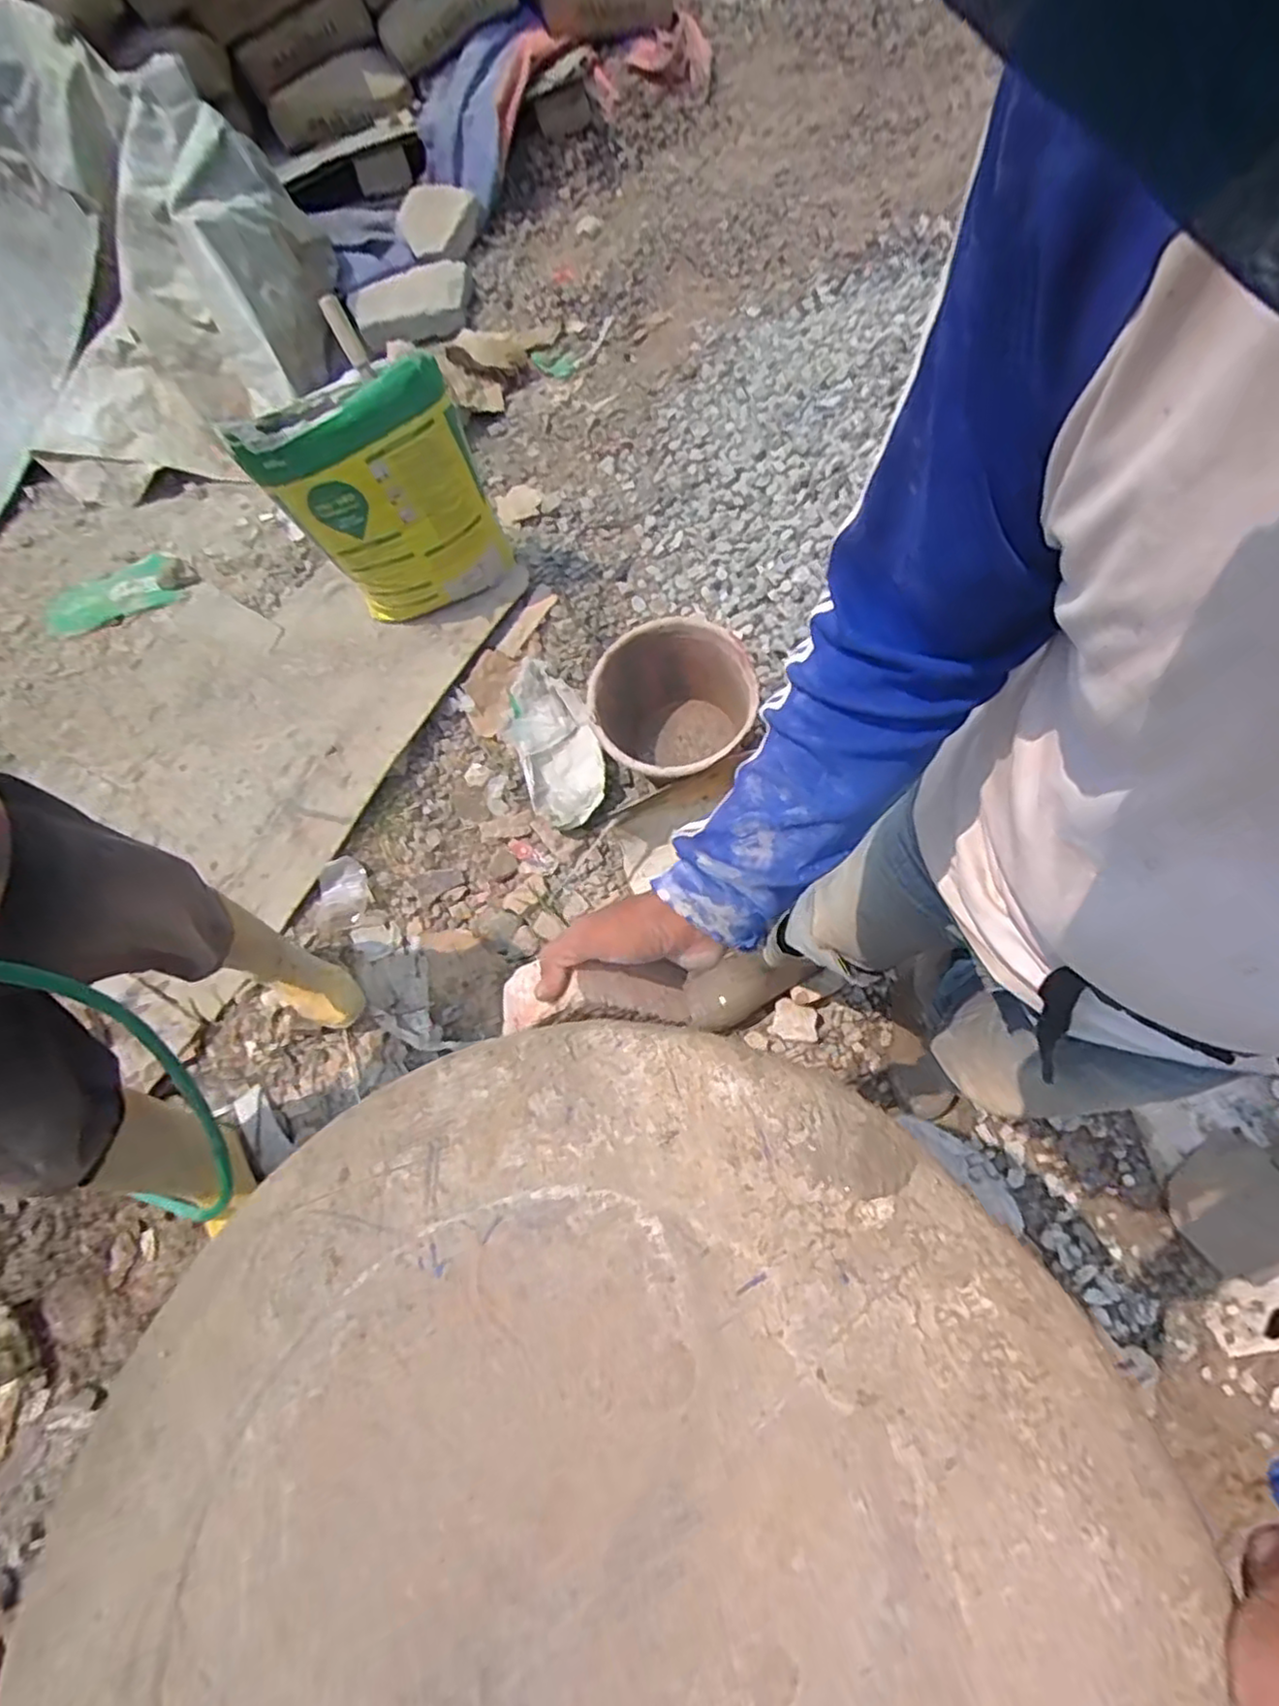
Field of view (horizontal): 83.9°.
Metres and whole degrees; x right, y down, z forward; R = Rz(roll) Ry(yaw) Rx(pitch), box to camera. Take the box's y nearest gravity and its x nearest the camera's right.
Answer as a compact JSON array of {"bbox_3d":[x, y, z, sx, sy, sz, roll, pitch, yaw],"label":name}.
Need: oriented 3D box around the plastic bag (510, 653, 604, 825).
[{"bbox_3d":[-0.172,-0.226,1.438,0.173,0.048,0.382,-19,68,-2],"label":"plastic bag"}]

